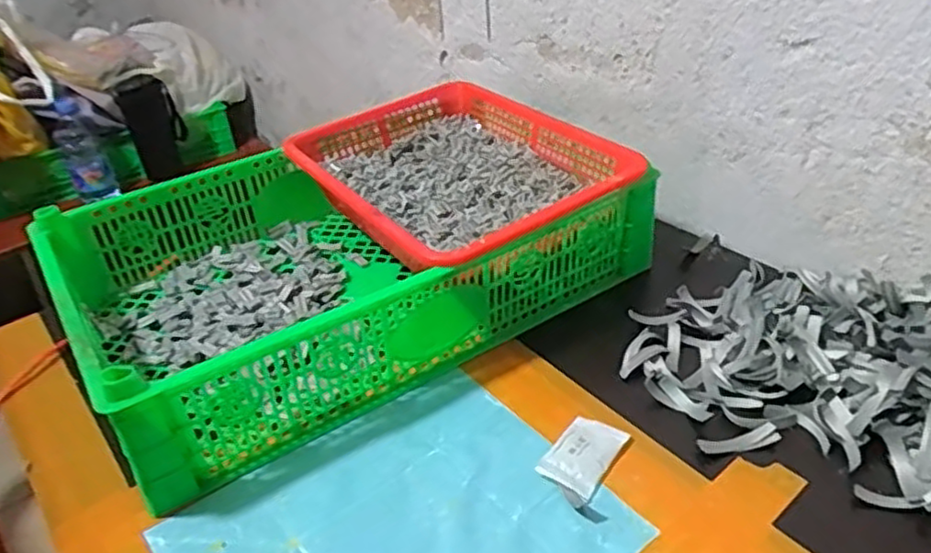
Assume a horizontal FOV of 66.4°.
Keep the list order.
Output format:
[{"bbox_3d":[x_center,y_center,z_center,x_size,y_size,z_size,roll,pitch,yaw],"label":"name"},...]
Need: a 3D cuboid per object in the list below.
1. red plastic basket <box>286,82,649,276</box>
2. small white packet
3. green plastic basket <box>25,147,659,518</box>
[{"bbox_3d":[-0.004,-0.095,0.679,0.246,0.068,0.299,-24,39,-27],"label":"red plastic basket"},{"bbox_3d":[0.079,0.121,0.481,0.039,0.009,0.072,19,40,30],"label":"small white packet"},{"bbox_3d":[-0.096,-0.026,0.632,0.464,0.105,0.284,-24,38,-26],"label":"green plastic basket"}]

